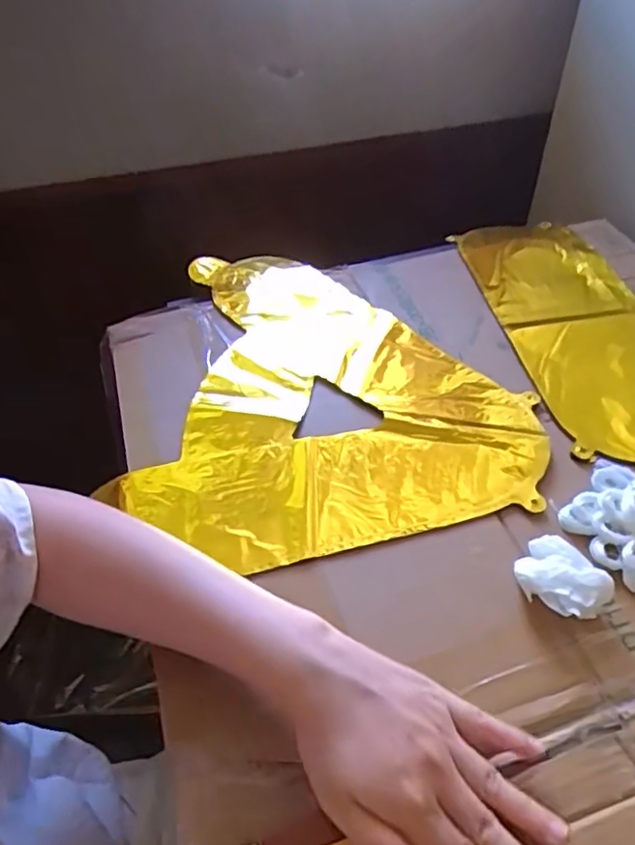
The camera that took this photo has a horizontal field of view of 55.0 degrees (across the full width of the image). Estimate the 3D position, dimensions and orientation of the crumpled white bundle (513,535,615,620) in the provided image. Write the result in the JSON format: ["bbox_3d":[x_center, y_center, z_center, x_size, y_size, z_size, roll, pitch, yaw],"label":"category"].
[{"bbox_3d":[0.153,0.100,0.386,0.044,0.024,0.052,-30,54,-23],"label":"crumpled white bundle"}]

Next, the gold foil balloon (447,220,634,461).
[{"bbox_3d":[0.280,-0.088,0.571,0.218,0.020,0.395,-12,49,-9],"label":"gold foil balloon"}]

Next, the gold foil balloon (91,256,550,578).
[{"bbox_3d":[0.018,-0.035,0.528,0.305,0.014,0.343,1,48,3],"label":"gold foil balloon"}]

